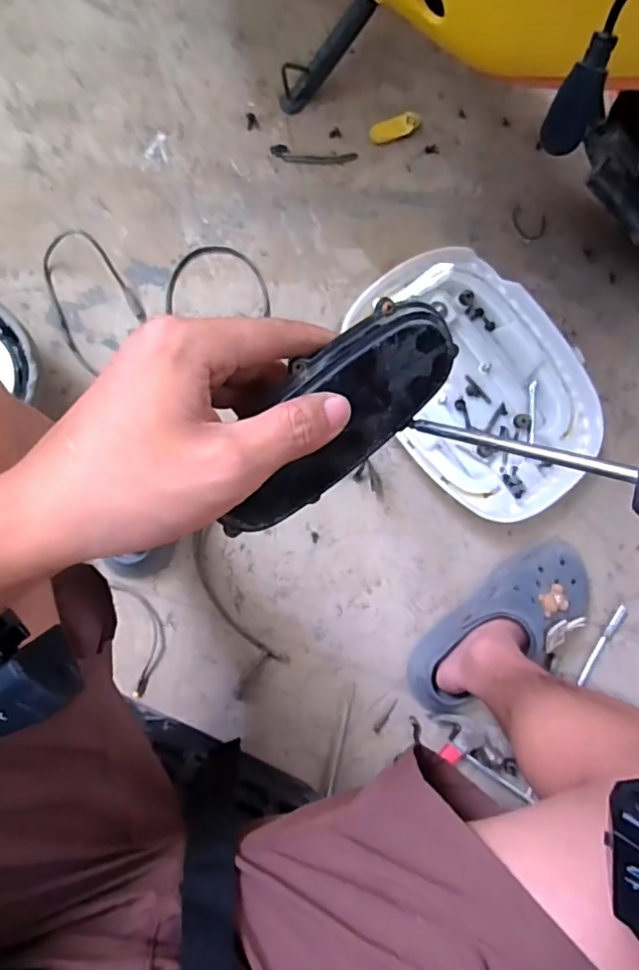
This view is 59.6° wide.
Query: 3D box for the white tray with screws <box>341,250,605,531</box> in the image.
[{"bbox_3d":[0.206,-0.138,0.747,0.369,0.041,0.278,42,81,-3],"label":"white tray with screws"}]

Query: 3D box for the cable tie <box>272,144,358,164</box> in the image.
[{"bbox_3d":[-0.007,-0.452,0.768,0.118,0.004,0.021,1,85,-8],"label":"cable tie"}]

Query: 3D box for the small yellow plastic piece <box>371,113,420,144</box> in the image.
[{"bbox_3d":[0.107,-0.502,0.784,0.070,0.017,0.026,-23,88,-10],"label":"small yellow plastic piece"}]

